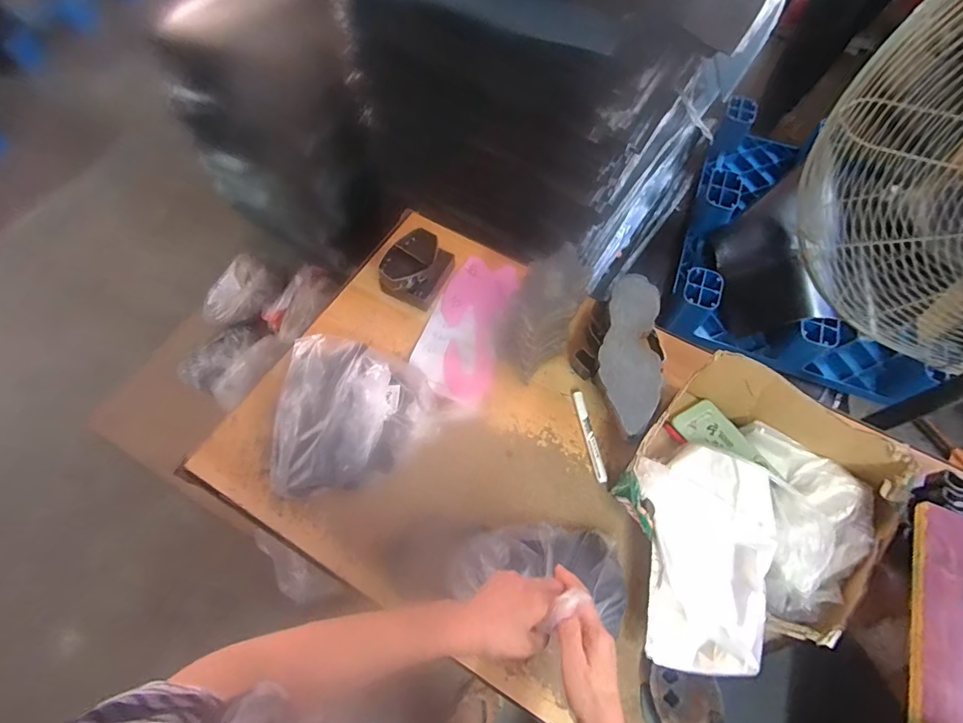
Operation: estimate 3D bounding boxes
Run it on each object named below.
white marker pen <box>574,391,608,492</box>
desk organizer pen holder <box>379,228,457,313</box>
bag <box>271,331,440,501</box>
[{"bbox_3d":[0.170,0.119,0.725,0.017,0.010,0.152,-7,63,-5],"label":"white marker pen"},{"bbox_3d":[-0.115,-0.163,0.830,0.094,0.077,0.126,27,65,12],"label":"desk organizer pen holder"},{"bbox_3d":[-0.194,0.067,0.681,0.238,0.105,0.239,5,63,1],"label":"bag"}]

